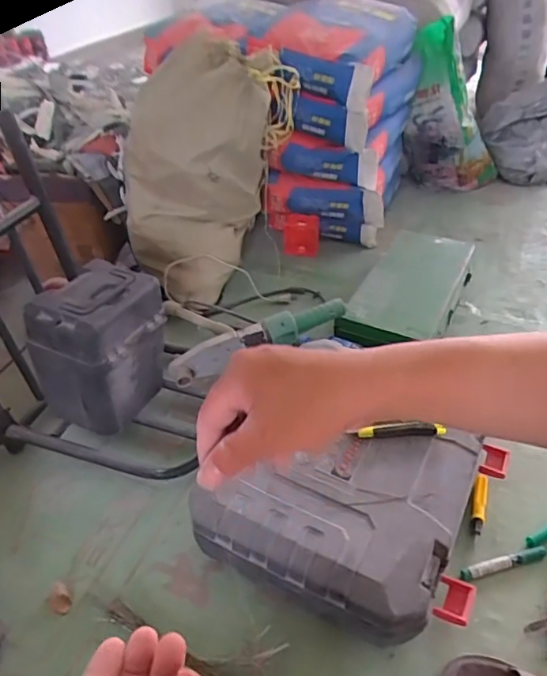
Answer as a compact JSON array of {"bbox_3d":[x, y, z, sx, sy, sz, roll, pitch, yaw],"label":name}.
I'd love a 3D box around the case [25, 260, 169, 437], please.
[{"bbox_3d":[-0.263,0.013,0.830,0.126,0.207,0.166,15,43,20],"label":"case"}]

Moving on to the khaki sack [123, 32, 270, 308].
[{"bbox_3d":[-0.176,-0.334,1.122,0.250,0.454,0.236,-26,44,-32],"label":"khaki sack"}]

